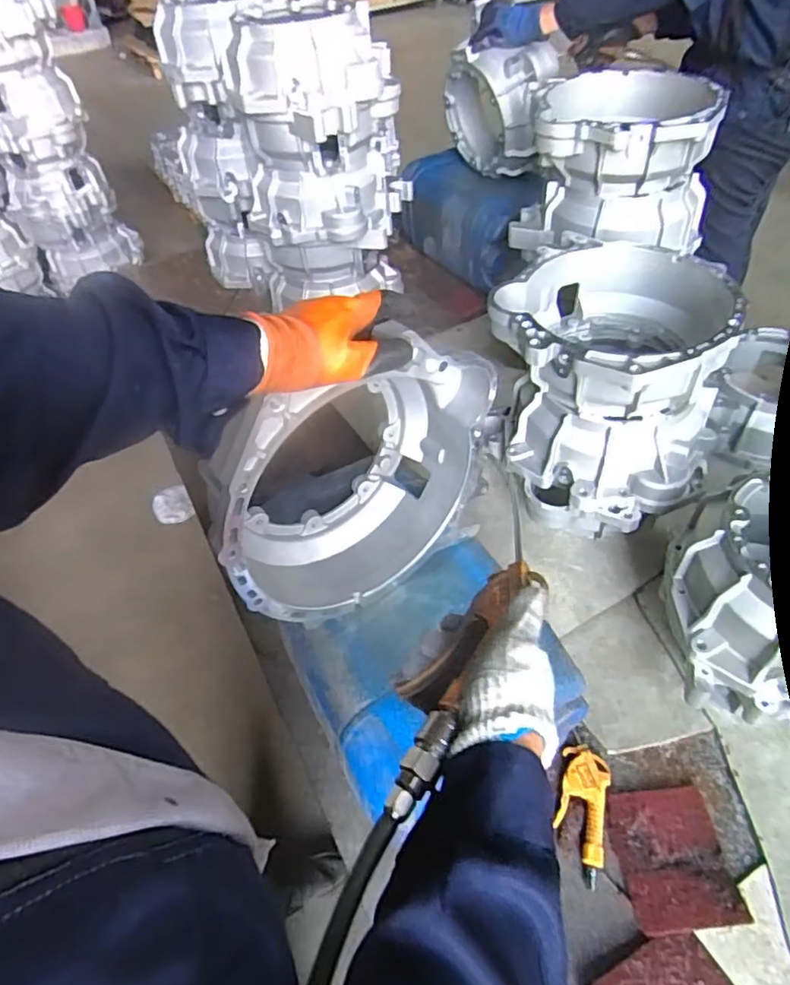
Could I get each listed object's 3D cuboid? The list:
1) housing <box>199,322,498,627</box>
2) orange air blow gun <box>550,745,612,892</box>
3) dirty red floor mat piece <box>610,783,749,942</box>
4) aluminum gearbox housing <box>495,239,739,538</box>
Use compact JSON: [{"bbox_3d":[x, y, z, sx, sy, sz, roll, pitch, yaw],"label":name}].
[{"bbox_3d":[-0.056,-0.031,0.662,0.323,0.310,0.127,-31,52,-20],"label":"housing"},{"bbox_3d":[0.243,0.412,0.778,0.068,0.019,0.156,10,50,14],"label":"orange air blow gun"},{"bbox_3d":[0.342,0.451,0.744,0.128,0.011,0.150,-7,48,-1],"label":"dirty red floor mat piece"},{"bbox_3d":[0.331,-0.172,0.966,0.352,0.288,0.348,4,49,9],"label":"aluminum gearbox housing"}]

